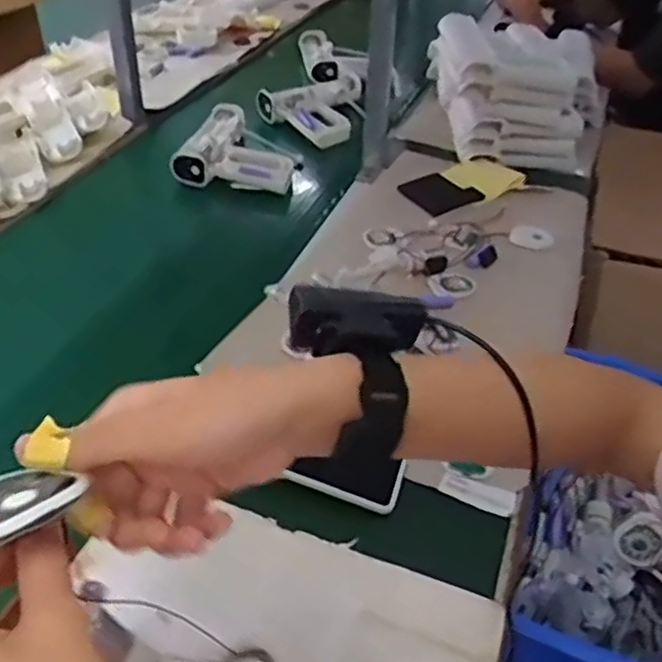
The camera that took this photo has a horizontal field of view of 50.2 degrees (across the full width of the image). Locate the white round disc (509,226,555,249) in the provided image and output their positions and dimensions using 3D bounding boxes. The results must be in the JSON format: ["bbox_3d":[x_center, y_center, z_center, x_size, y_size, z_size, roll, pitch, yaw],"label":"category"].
[{"bbox_3d":[0.281,-0.130,0.990,0.061,0.010,0.041,11,41,9],"label":"white round disc"}]

